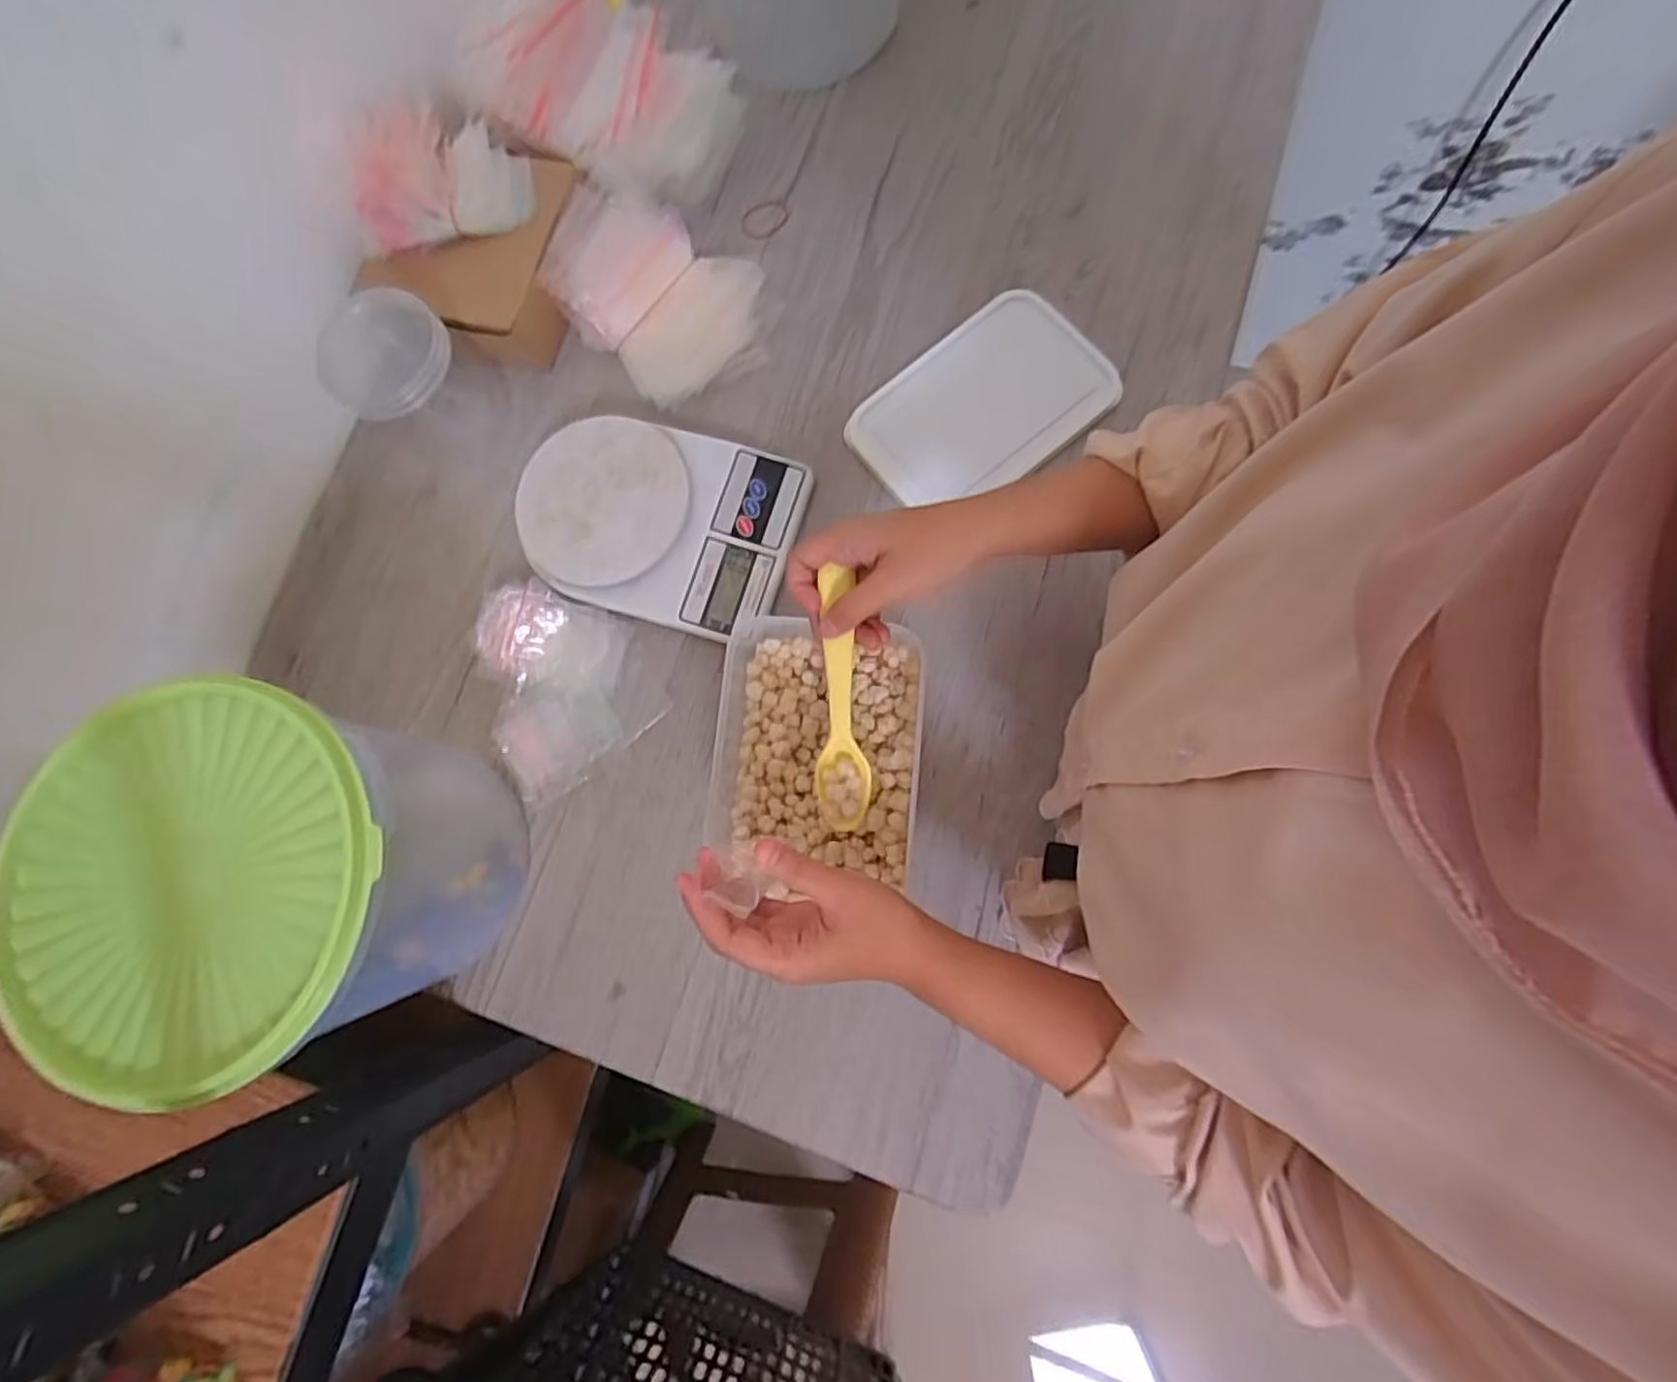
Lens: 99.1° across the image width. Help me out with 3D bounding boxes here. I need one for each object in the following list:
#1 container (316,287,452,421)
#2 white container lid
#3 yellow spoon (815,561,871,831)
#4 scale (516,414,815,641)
[{"bbox_3d":[-0.342,-0.251,0.541,0.079,0.026,0.094,6,84,-23],"label":"container"},{"bbox_3d":[0.111,-0.214,0.539,0.182,0.022,0.117,-38,78,-1],"label":"white container lid"},{"bbox_3d":[0.002,0.006,0.411,0.030,0.011,0.148,-1,96,-1],"label":"yellow spoon"},{"bbox_3d":[-0.137,-0.129,0.549,0.209,0.041,0.151,14,82,9],"label":"scale"}]

